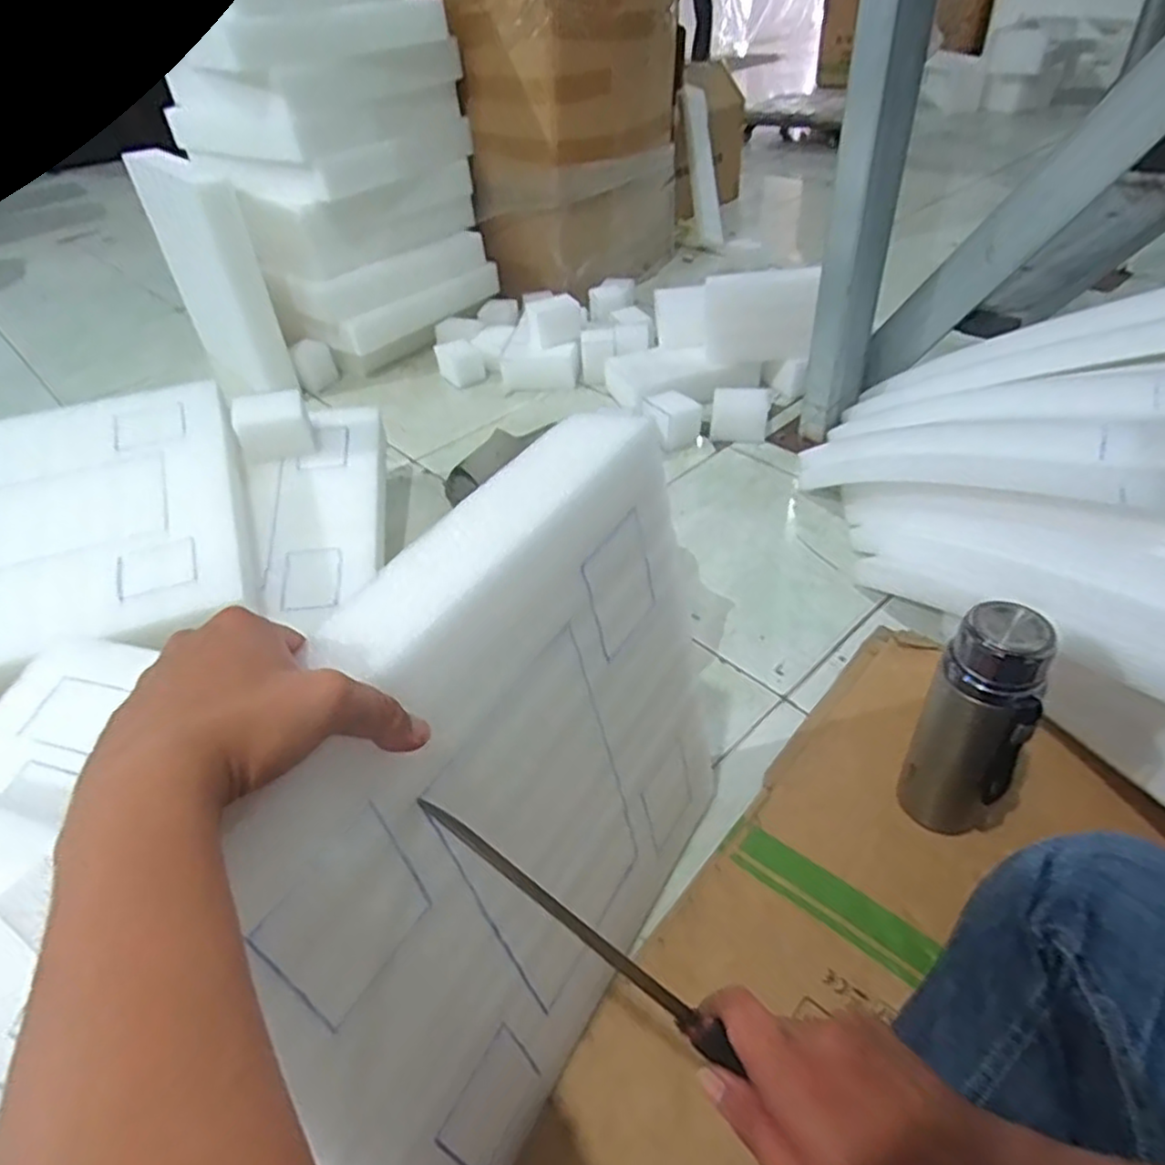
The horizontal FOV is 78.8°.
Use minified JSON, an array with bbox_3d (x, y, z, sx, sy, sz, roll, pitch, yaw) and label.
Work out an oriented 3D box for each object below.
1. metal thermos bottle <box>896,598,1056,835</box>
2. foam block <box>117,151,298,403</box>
[{"bbox_3d":[0.343,0.135,0.628,0.086,0.250,0.069,22,48,27],"label":"metal thermos bottle"},{"bbox_3d":[-0.760,-0.631,1.473,0.116,0.412,0.403,-28,46,-24],"label":"foam block"}]

